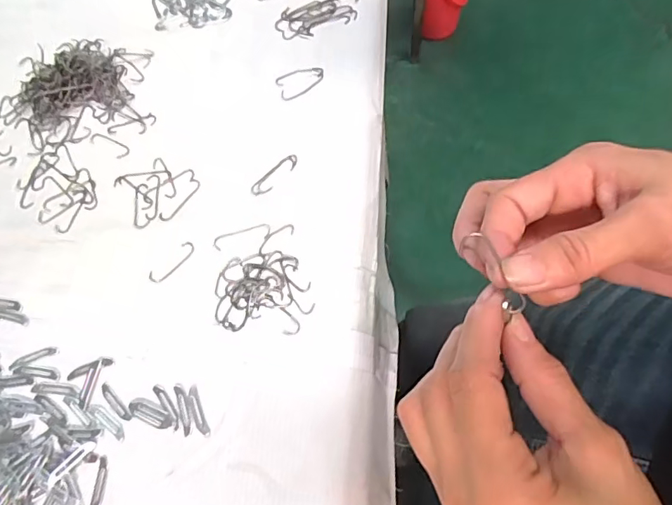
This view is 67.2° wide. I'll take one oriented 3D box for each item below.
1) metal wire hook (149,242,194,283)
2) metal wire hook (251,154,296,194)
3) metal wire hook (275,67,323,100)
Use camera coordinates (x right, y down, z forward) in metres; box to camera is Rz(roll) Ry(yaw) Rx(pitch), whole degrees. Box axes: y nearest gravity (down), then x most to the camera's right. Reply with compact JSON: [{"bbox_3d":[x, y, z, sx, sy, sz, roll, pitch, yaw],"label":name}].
[{"bbox_3d":[-0.120,0.007,0.373,0.013,0.004,0.039,39,73,19],"label":"metal wire hook"},{"bbox_3d":[-0.049,-0.062,0.405,0.046,0.006,0.014,-43,70,-15],"label":"metal wire hook"},{"bbox_3d":[-0.031,-0.149,0.440,0.042,0.007,0.027,-20,65,-6],"label":"metal wire hook"}]

